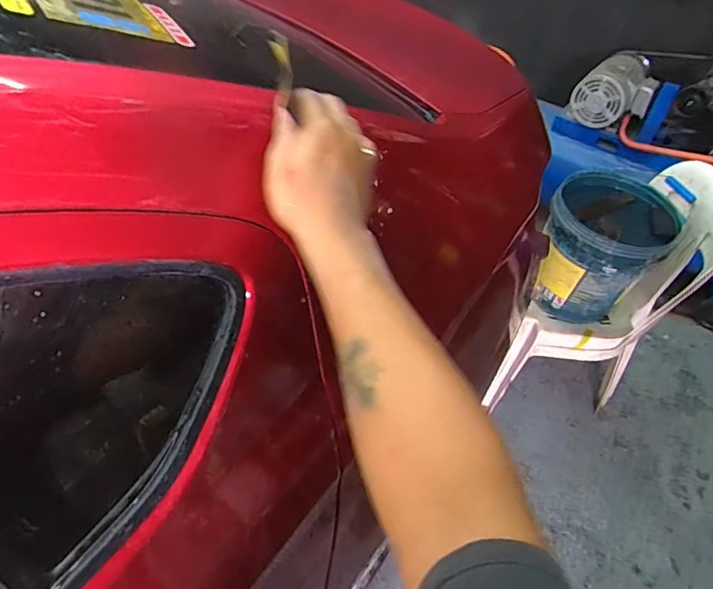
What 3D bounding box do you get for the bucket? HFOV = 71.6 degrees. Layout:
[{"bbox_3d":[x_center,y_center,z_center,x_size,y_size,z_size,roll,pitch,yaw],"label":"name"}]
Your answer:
[{"bbox_3d":[0.683,-0.139,1.403,0.310,0.301,0.348,23,49,16],"label":"bucket"}]

